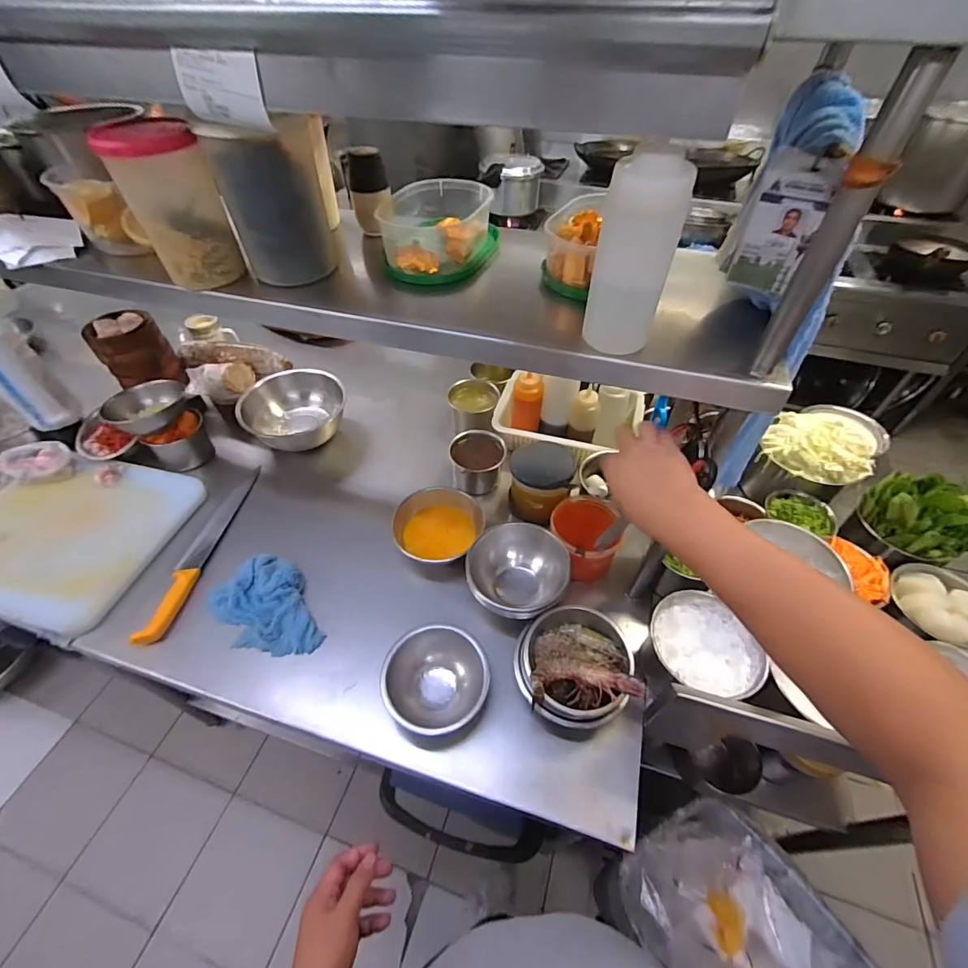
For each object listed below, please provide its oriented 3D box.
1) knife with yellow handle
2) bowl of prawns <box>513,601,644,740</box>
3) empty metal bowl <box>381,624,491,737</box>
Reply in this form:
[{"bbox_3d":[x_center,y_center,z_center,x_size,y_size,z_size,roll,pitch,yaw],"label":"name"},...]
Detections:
[{"bbox_3d":[-0.531,0.107,0.856,0.046,0.029,0.402,3,48,2],"label":"knife with yellow handle"},{"bbox_3d":[0.133,0.276,0.691,0.161,0.106,0.168,0,48,0],"label":"bowl of prawns"},{"bbox_3d":[-0.071,0.302,0.683,0.151,0.095,0.139,0,48,0],"label":"empty metal bowl"}]

